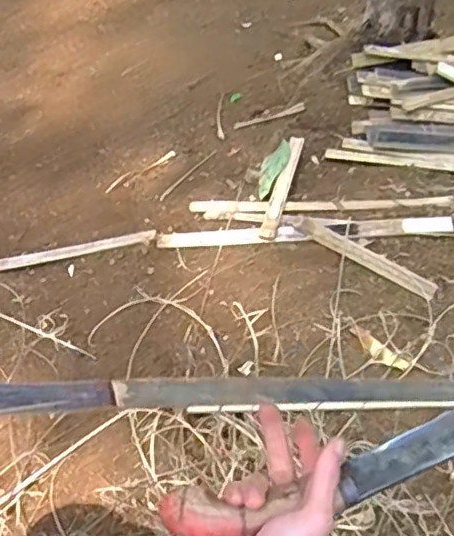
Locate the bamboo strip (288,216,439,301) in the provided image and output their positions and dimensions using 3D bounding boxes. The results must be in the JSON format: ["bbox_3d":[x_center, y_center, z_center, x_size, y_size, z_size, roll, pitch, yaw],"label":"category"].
[{"bbox_3d":[0.216,-0.021,1.000,0.254,0.009,0.031,30,69,14],"label":"bamboo strip"}]

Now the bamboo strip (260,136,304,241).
[{"bbox_3d":[0.099,-0.146,1.092,0.028,0.008,0.243,12,57,11],"label":"bamboo strip"}]

